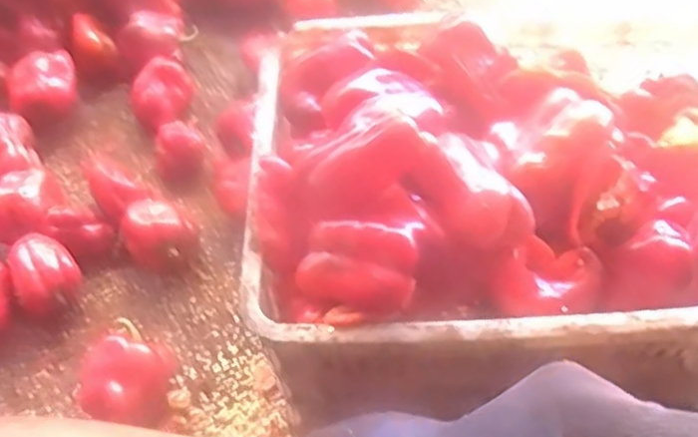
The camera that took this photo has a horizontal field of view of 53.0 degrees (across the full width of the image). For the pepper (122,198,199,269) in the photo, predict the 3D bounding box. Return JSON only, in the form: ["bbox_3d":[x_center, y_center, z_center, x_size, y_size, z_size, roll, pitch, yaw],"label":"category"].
[{"bbox_3d":[-0.240,0.018,0.892,0.095,0.071,0.089,-11,57,-5],"label":"pepper"}]

